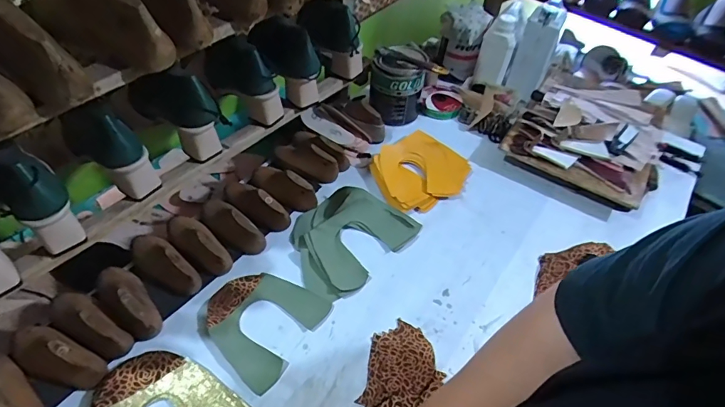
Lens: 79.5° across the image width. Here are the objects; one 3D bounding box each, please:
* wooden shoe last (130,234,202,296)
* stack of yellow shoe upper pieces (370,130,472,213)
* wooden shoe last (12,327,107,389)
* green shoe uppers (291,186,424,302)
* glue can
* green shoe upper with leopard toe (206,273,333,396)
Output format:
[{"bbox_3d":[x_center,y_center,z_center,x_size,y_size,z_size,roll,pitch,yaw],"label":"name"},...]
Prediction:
[{"bbox_3d":[-0.297,0.084,0.641,0.142,0.048,0.055,35,54,23],"label":"wooden shoe last"},{"bbox_3d":[0.107,-0.061,0.812,0.189,0.038,0.144,-29,57,-27],"label":"stack of yellow shoe upper pieces"},{"bbox_3d":[-0.388,0.187,0.543,0.139,0.053,0.052,22,50,13],"label":"wooden shoe last"},{"bbox_3d":[-0.029,0.048,0.712,0.157,0.033,0.202,36,55,24],"label":"green shoe uppers"},{"bbox_3d":[0.076,-0.238,0.882,0.121,0.117,0.108,-17,52,-19],"label":"glue can"},{"bbox_3d":[-0.149,0.162,0.620,0.150,0.007,0.150,28,52,18],"label":"green shoe upper with leopard toe"}]

